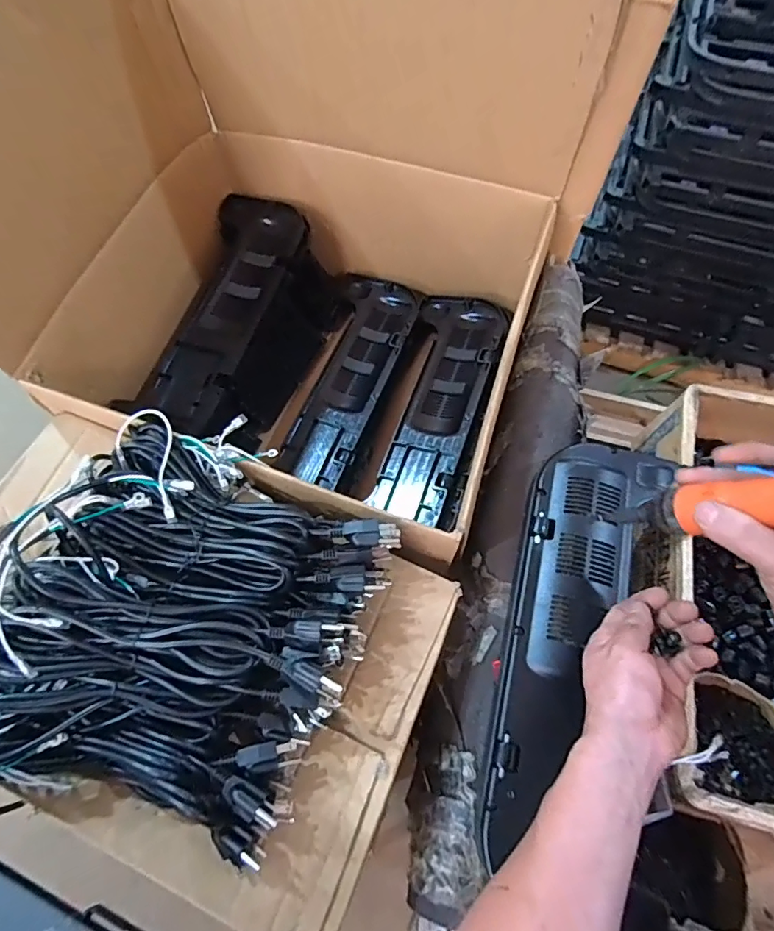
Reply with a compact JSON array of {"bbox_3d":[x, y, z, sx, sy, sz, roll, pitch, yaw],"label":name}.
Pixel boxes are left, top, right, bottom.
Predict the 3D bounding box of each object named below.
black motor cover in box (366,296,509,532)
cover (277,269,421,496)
[{"bbox_3d":[0.102,-0.115,0.838,0.151,0.060,0.391,6,64,22],"label":"black motor cover in box"},{"bbox_3d":[-0.055,-0.159,0.860,0.150,0.034,0.422,13,67,6],"label":"cover"}]

